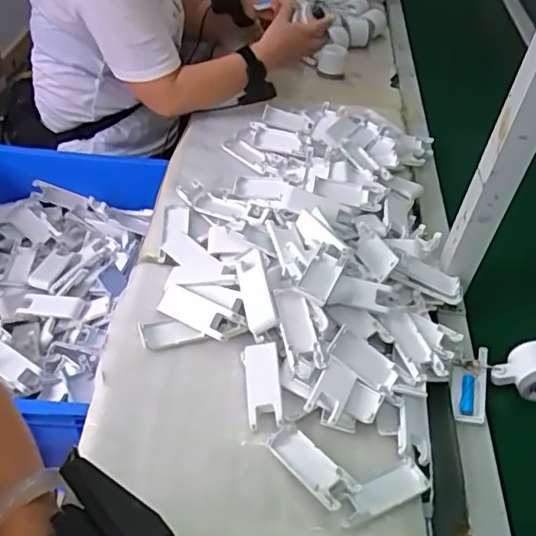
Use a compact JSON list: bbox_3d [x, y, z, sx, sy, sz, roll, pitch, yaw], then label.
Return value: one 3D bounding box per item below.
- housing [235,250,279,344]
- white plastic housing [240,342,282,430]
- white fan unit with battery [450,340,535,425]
[{"bbox_3d":[-0.015,0.030,0.705,0.039,0.018,0.111,-24,55,10],"label":"housing"},{"bbox_3d":[-0.008,0.133,0.656,0.039,0.009,0.097,-12,52,7],"label":"white plastic housing"},{"bbox_3d":[0.281,0.140,0.693,0.139,0.046,0.078,-17,49,-2],"label":"white fan unit with battery"}]

